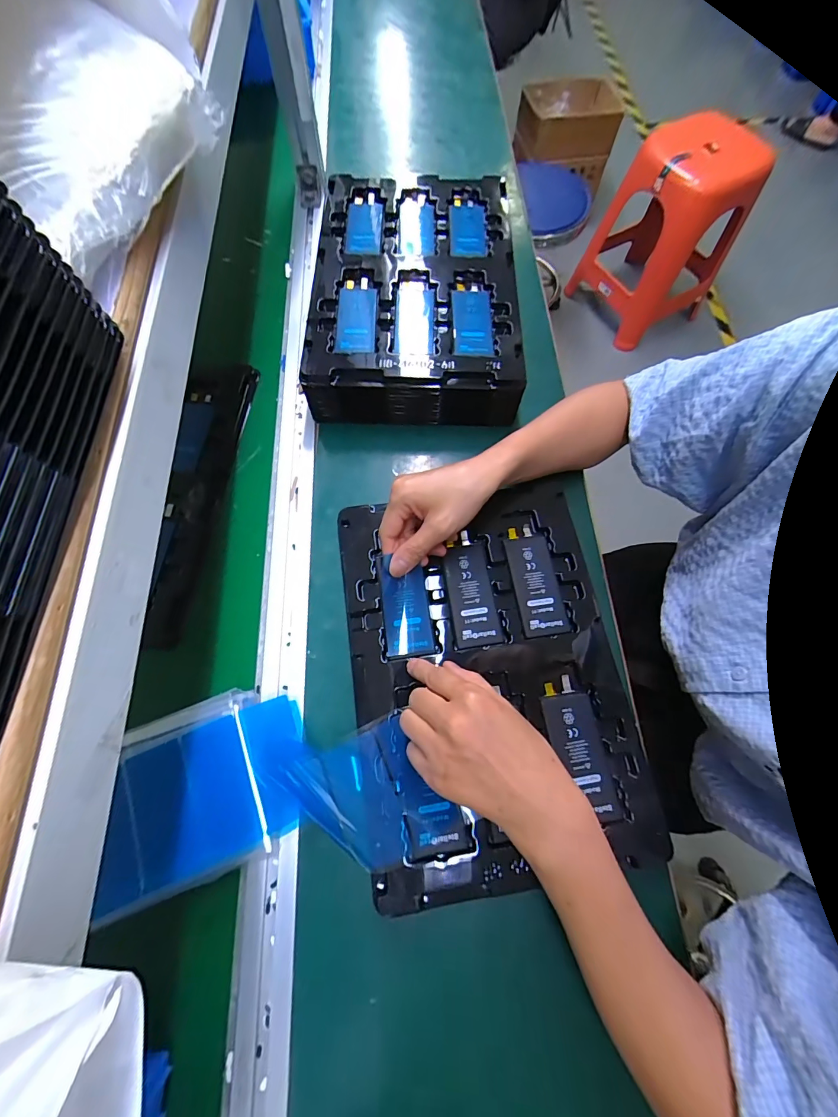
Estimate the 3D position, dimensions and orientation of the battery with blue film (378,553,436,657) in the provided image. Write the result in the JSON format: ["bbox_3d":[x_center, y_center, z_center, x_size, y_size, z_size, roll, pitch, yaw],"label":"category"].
[{"bbox_3d":[-0.012,0.041,0.369,0.042,0.006,0.093,-6,71,-3],"label":"battery with blue film"}]

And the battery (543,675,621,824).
[{"bbox_3d":[0.132,0.157,0.331,0.040,0.005,0.107,-10,71,-4],"label":"battery"}]

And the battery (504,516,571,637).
[{"bbox_3d":[0.110,0.018,0.380,0.042,0.004,0.108,-8,71,-4],"label":"battery"}]

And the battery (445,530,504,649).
[{"bbox_3d":[0.049,0.028,0.375,0.043,0.004,0.107,-6,71,-3],"label":"battery"}]

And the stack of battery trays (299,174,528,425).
[{"bbox_3d":[-0.005,-0.322,0.496,0.234,0.081,0.326,0,70,-1],"label":"stack of battery trays"}]

